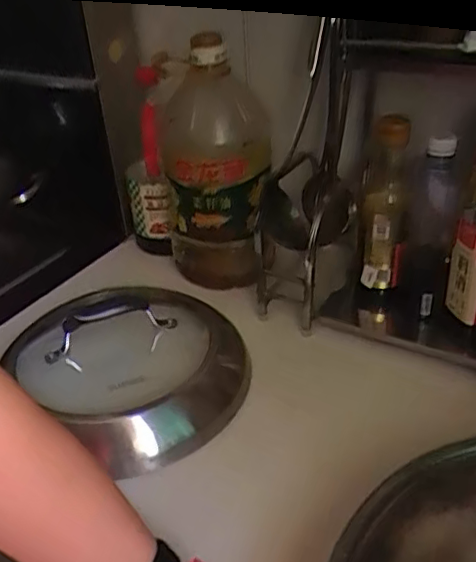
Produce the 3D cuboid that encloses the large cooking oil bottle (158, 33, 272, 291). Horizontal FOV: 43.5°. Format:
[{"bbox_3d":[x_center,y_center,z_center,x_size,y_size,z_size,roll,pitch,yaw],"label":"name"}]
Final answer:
[{"bbox_3d":[-0.033,-0.154,0.818,0.148,0.324,0.163,-4,33,1],"label":"large cooking oil bottle"}]

